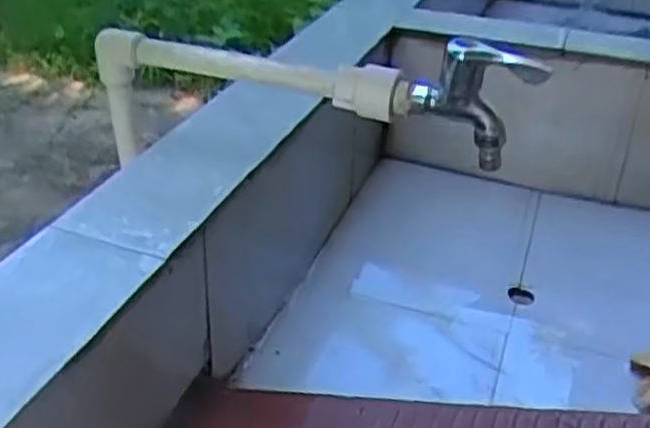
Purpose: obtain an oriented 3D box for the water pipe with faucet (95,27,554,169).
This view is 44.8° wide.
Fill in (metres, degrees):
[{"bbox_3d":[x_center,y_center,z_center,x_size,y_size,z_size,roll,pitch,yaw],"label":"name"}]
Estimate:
[{"bbox_3d":[-0.022,-0.082,0.581,0.347,0.105,0.057,6,29,24],"label":"water pipe with faucet"}]

